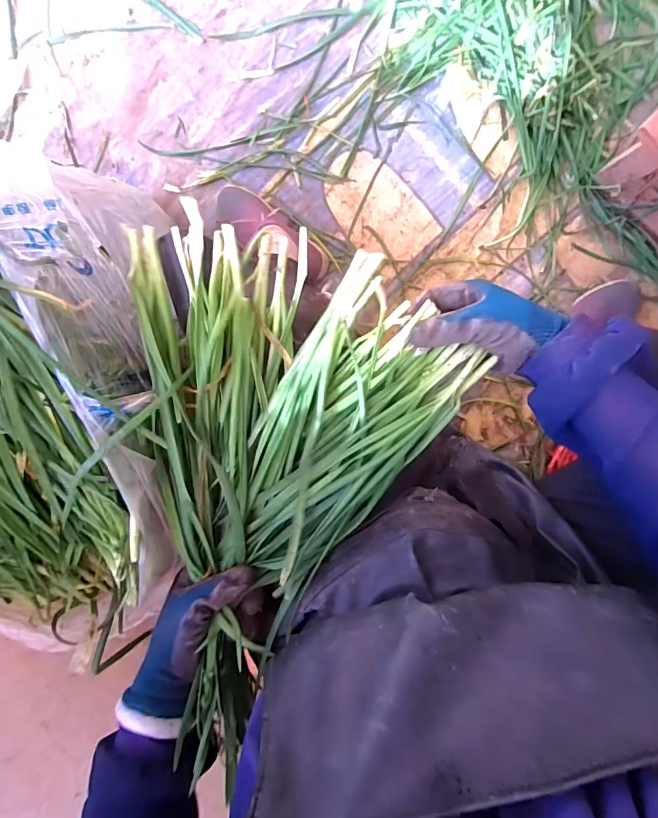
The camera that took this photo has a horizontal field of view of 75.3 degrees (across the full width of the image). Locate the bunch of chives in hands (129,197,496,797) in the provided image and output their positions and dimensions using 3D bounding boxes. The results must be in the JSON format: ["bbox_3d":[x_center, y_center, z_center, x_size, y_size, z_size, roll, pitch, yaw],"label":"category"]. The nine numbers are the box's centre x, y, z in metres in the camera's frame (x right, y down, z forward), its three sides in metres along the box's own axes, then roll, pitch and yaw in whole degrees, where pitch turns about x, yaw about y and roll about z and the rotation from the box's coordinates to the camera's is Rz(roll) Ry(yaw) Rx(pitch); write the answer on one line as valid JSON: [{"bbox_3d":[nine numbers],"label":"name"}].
[{"bbox_3d":[-0.075,0.049,0.375,0.305,0.062,0.387,23,98,5],"label":"bunch of chives in hands"}]

